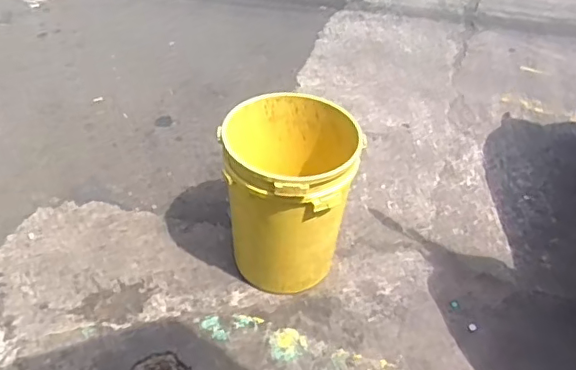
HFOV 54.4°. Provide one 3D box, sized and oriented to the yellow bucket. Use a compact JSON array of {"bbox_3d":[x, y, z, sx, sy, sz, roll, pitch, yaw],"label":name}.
[{"bbox_3d":[-0.003,0.035,1.937,0.426,0.522,0.424,1,43,-1],"label":"yellow bucket"}]

